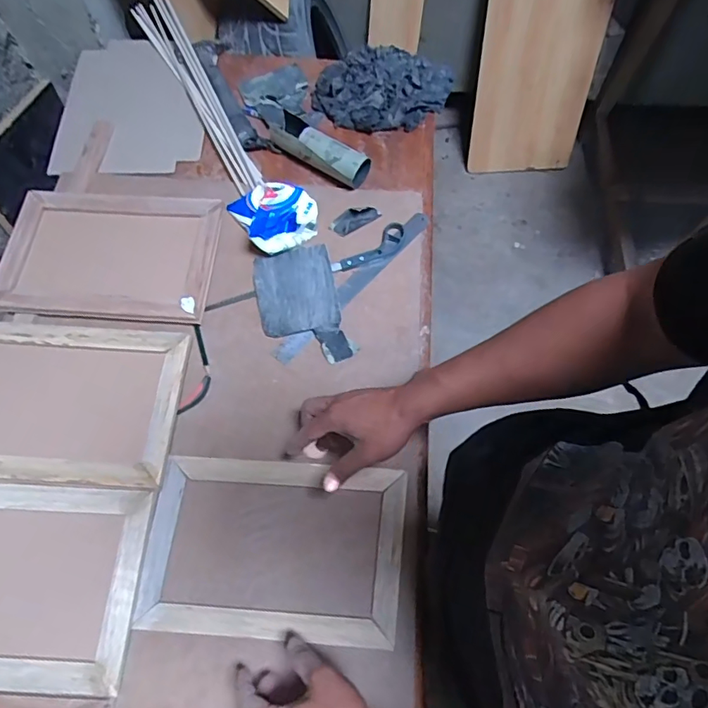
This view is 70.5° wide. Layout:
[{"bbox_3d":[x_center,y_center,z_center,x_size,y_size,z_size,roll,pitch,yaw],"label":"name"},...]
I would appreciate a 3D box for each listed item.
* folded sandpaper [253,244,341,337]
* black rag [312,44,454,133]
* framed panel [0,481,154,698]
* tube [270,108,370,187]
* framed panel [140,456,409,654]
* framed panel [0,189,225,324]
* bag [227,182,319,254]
[{"bbox_3d":[-0.085,-0.094,0.728,0.114,0.010,0.138,-10,67,-7],"label":"folded sandpaper"},{"bbox_3d":[0.051,-0.469,0.881,0.240,0.039,0.172,3,66,-1],"label":"black rag"},{"bbox_3d":[-0.392,0.250,0.560,0.294,0.016,0.205,4,66,-1],"label":"framed panel"},{"bbox_3d":[-0.059,-0.331,0.810,0.178,0.046,0.054,31,68,11],"label":"tube"},{"bbox_3d":[-0.092,0.225,0.591,0.286,0.016,0.192,5,66,0],"label":"framed panel"},{"bbox_3d":[-0.359,-0.151,0.735,0.306,0.026,0.211,5,66,-1],"label":"framed panel"},{"bbox_3d":[-0.119,-0.217,0.756,0.113,0.051,0.120,-28,70,-14],"label":"bag"}]

